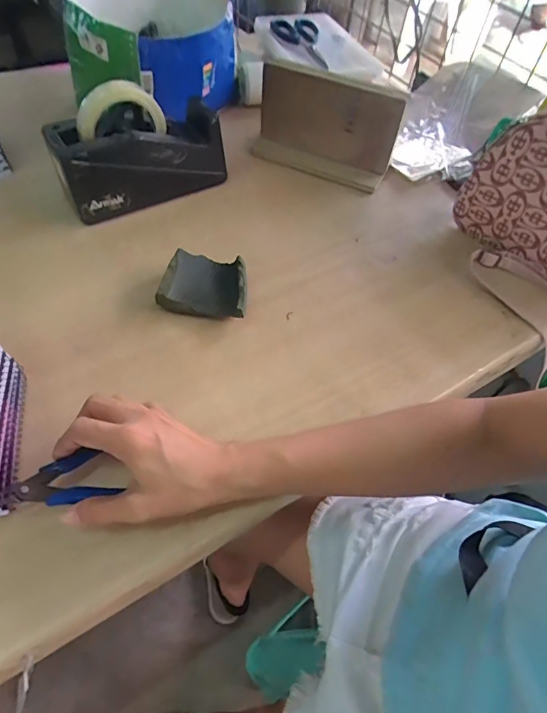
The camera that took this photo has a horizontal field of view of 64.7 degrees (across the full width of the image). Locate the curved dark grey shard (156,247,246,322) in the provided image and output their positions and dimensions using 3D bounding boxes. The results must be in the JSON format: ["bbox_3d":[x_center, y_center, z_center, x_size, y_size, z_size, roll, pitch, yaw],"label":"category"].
[{"bbox_3d":[-0.068,-0.075,0.460,0.089,0.033,0.074,14,54,4],"label":"curved dark grey shard"}]

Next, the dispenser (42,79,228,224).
[{"bbox_3d":[-0.160,-0.249,0.529,0.202,0.119,0.070,-26,60,-22],"label":"dispenser"}]

